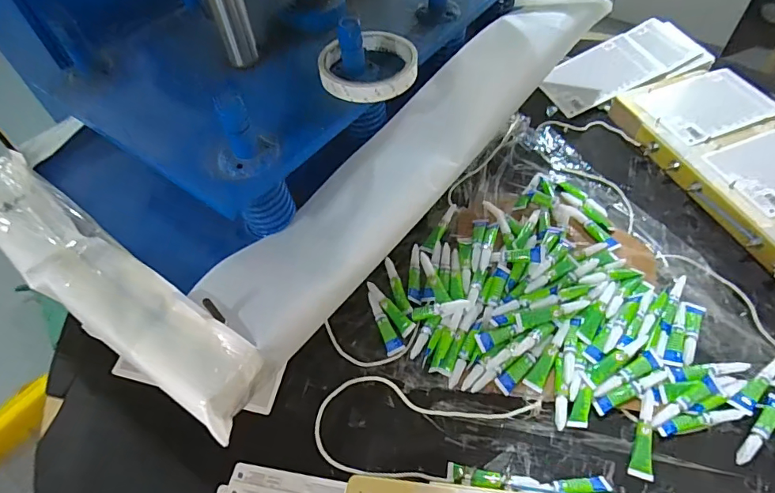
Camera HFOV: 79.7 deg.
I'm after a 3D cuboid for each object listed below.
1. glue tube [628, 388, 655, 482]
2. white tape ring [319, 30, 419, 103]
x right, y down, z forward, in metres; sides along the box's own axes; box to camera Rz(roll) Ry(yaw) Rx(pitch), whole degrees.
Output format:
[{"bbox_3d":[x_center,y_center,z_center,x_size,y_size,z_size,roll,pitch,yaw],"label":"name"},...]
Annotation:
[{"bbox_3d":[0.248,0.179,0.446,0.019,0.010,0.082,15,67,10],"label":"glue tube"},{"bbox_3d":[-0.017,-0.168,0.428,0.088,0.023,0.090,1,51,-1],"label":"white tape ring"}]

